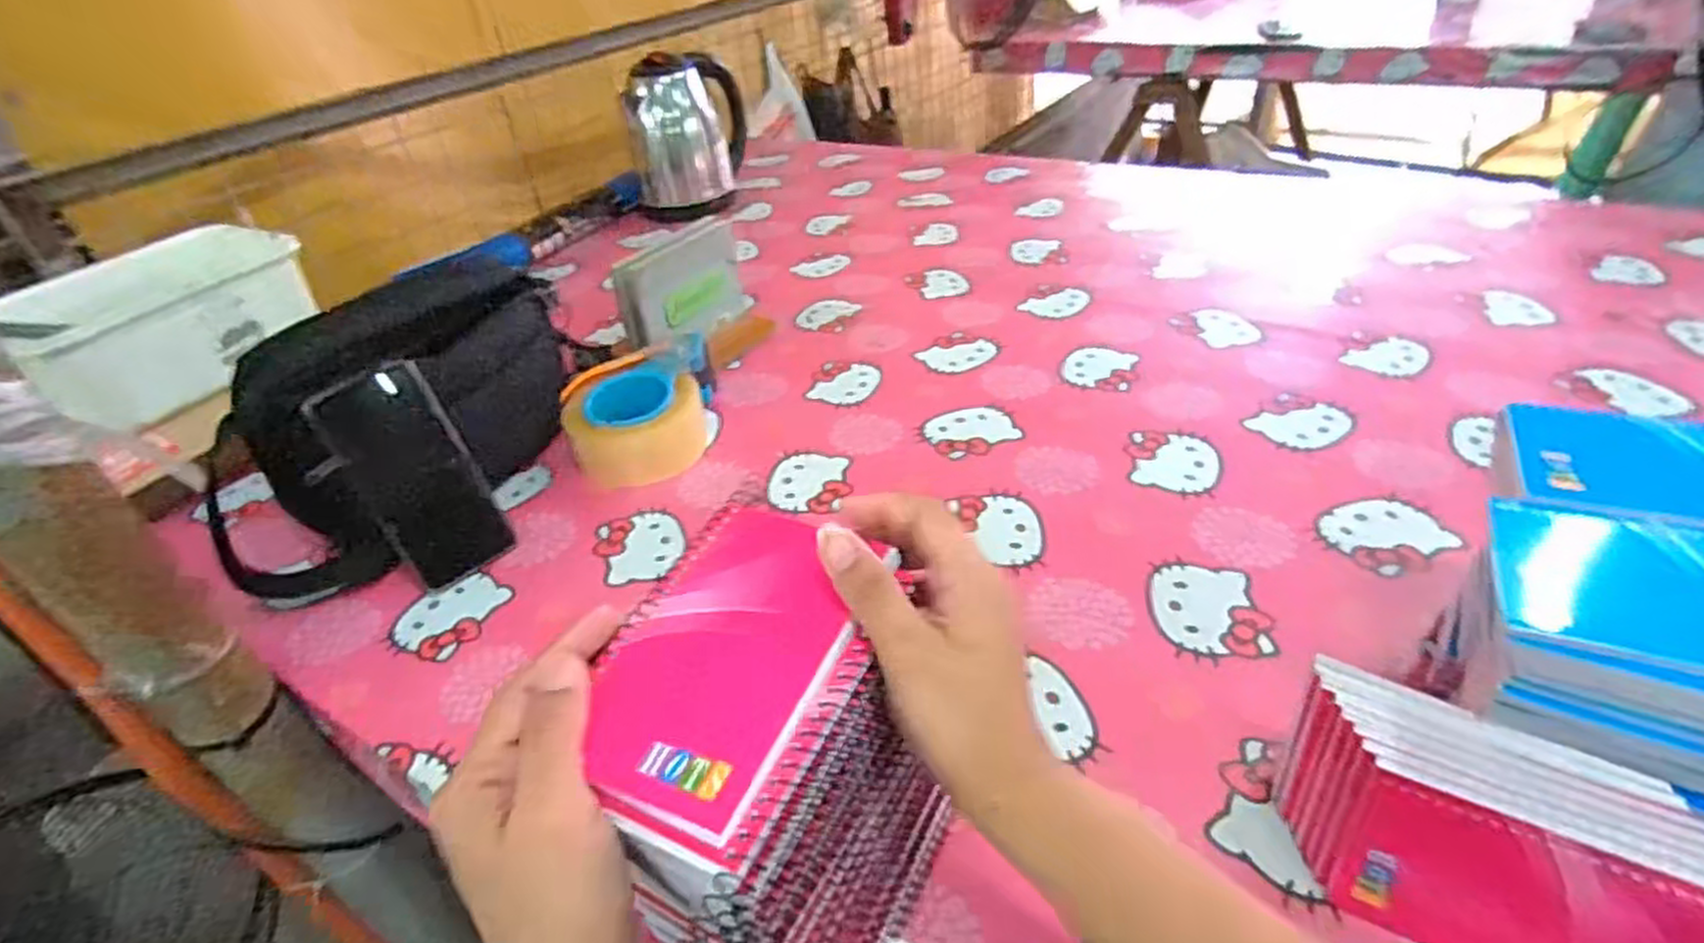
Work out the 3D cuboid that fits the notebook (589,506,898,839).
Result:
[{"bbox_3d":[-0.047,0.064,0.295,0.081,0.011,0.130,12,41,22],"label":"notebook"}]

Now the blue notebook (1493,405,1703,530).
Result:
[{"bbox_3d":[0.387,0.001,0.368,0.138,0.013,0.080,13,41,23],"label":"blue notebook"}]

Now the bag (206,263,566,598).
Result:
[{"bbox_3d":[-0.355,-0.045,0.638,0.109,0.180,0.317,24,46,33],"label":"bag"}]

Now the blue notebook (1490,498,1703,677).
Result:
[{"bbox_3d":[0.349,0.053,0.326,0.128,0.009,0.080,8,51,30],"label":"blue notebook"}]

